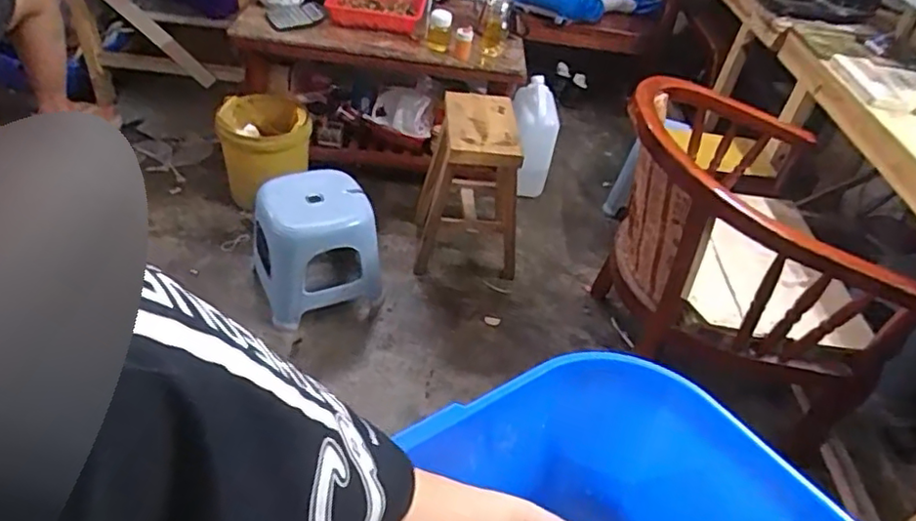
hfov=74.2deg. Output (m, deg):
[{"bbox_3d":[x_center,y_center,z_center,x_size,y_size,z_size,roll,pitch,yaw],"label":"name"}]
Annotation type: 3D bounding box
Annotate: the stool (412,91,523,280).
[{"bbox_3d":[0.037,-0.214,1.849,0.302,0.486,0.345,1,41,-7],"label":"stool"}]

